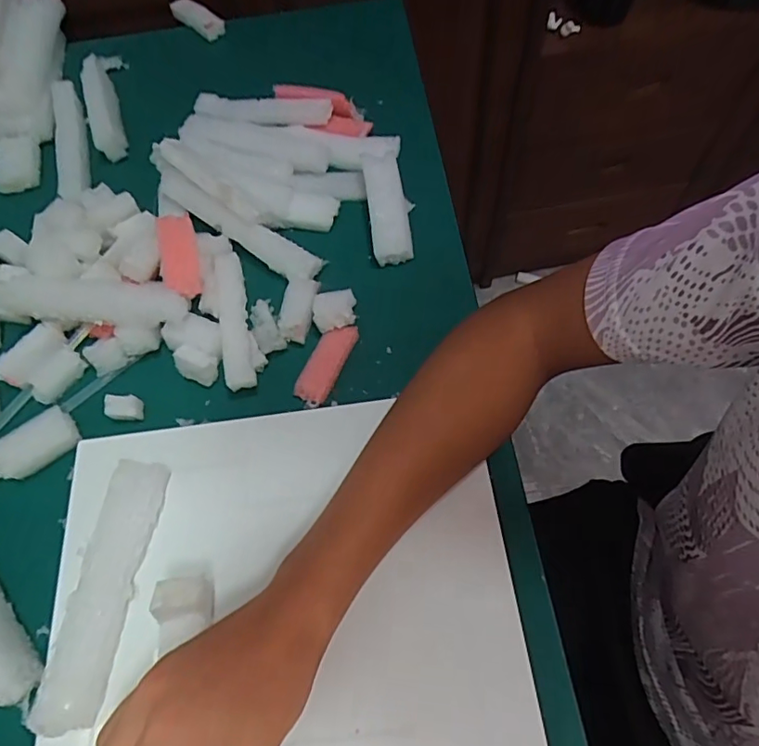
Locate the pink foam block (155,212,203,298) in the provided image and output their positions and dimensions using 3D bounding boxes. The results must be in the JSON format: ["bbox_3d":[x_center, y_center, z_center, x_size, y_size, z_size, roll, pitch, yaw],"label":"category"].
[{"bbox_3d":[-0.167,-0.099,0.454,0.030,0.019,0.077,-14,81,-5],"label":"pink foam block"}]

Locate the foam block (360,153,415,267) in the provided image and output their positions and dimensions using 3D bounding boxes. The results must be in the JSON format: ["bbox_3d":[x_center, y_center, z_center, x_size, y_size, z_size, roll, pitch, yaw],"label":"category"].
[{"bbox_3d":[0.009,-0.148,0.485,0.038,0.034,0.104,-8,62,0],"label":"foam block"}]

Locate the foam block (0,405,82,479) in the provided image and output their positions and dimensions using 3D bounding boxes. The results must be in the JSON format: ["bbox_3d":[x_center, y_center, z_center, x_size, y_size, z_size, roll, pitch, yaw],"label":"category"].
[{"bbox_3d":[-0.252,0.052,0.401,0.054,0.017,0.031,-35,66,-14],"label":"foam block"}]

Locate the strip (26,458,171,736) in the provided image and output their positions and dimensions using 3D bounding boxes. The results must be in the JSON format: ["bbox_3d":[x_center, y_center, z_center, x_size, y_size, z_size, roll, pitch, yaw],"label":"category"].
[{"bbox_3d":[-0.178,0.136,0.356,0.036,0.022,0.163,3,63,5],"label":"strip"}]

